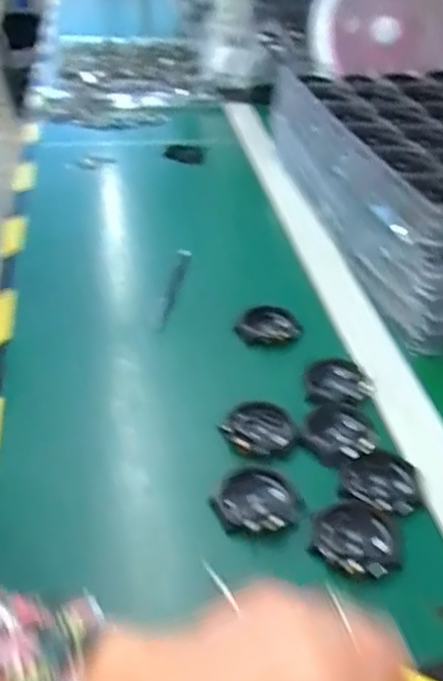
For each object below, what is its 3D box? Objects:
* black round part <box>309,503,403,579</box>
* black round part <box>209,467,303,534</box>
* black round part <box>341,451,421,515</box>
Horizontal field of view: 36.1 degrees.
[{"bbox_3d":[0.082,0.120,0.411,0.052,0.014,0.054,2,36,-2],"label":"black round part"},{"bbox_3d":[0.023,0.103,0.433,0.053,0.016,0.057,2,36,-2],"label":"black round part"},{"bbox_3d":[0.106,0.094,0.449,0.050,0.016,0.043,16,38,17],"label":"black round part"}]

